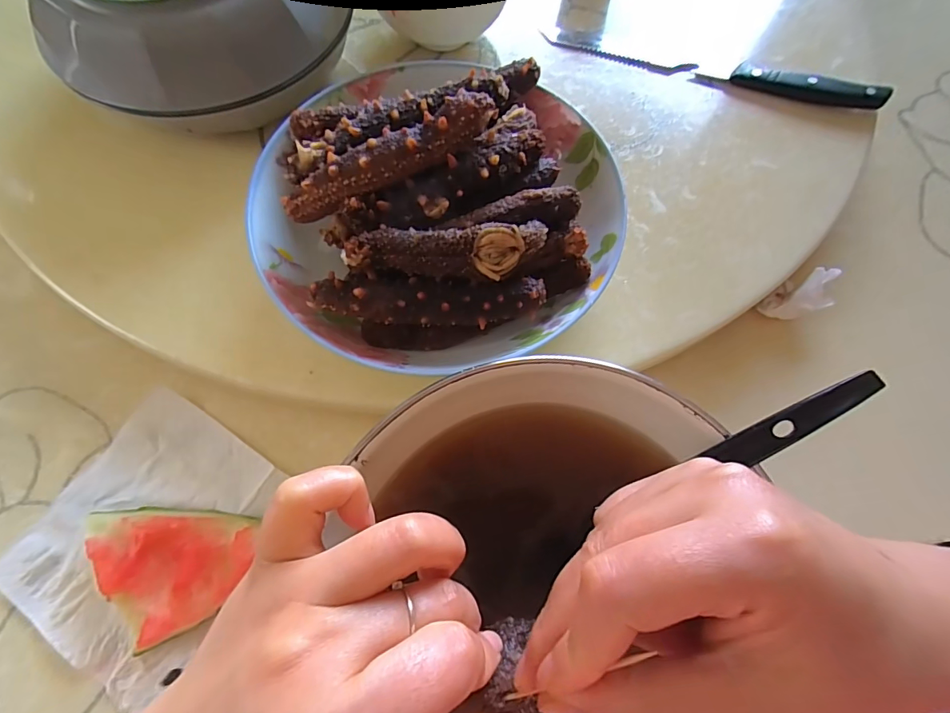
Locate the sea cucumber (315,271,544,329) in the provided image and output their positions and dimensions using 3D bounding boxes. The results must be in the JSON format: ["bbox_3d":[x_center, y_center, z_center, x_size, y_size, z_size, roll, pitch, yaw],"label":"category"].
[{"bbox_3d":[-0.021,-0.027,0.210,0.107,0.018,0.022,1,69,-1],"label":"sea cucumber"}]

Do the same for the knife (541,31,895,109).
[{"bbox_3d":[0.168,-0.205,0.319,0.235,0.012,0.018,16,70,4],"label":"knife"}]

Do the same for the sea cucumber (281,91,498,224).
[{"bbox_3d":[-0.038,-0.092,0.208,0.105,0.018,0.017,-27,73,-11],"label":"sea cucumber"}]

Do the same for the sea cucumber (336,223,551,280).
[{"bbox_3d":[-0.012,-0.049,0.204,0.091,0.016,0.026,-5,70,-4],"label":"sea cucumber"}]

